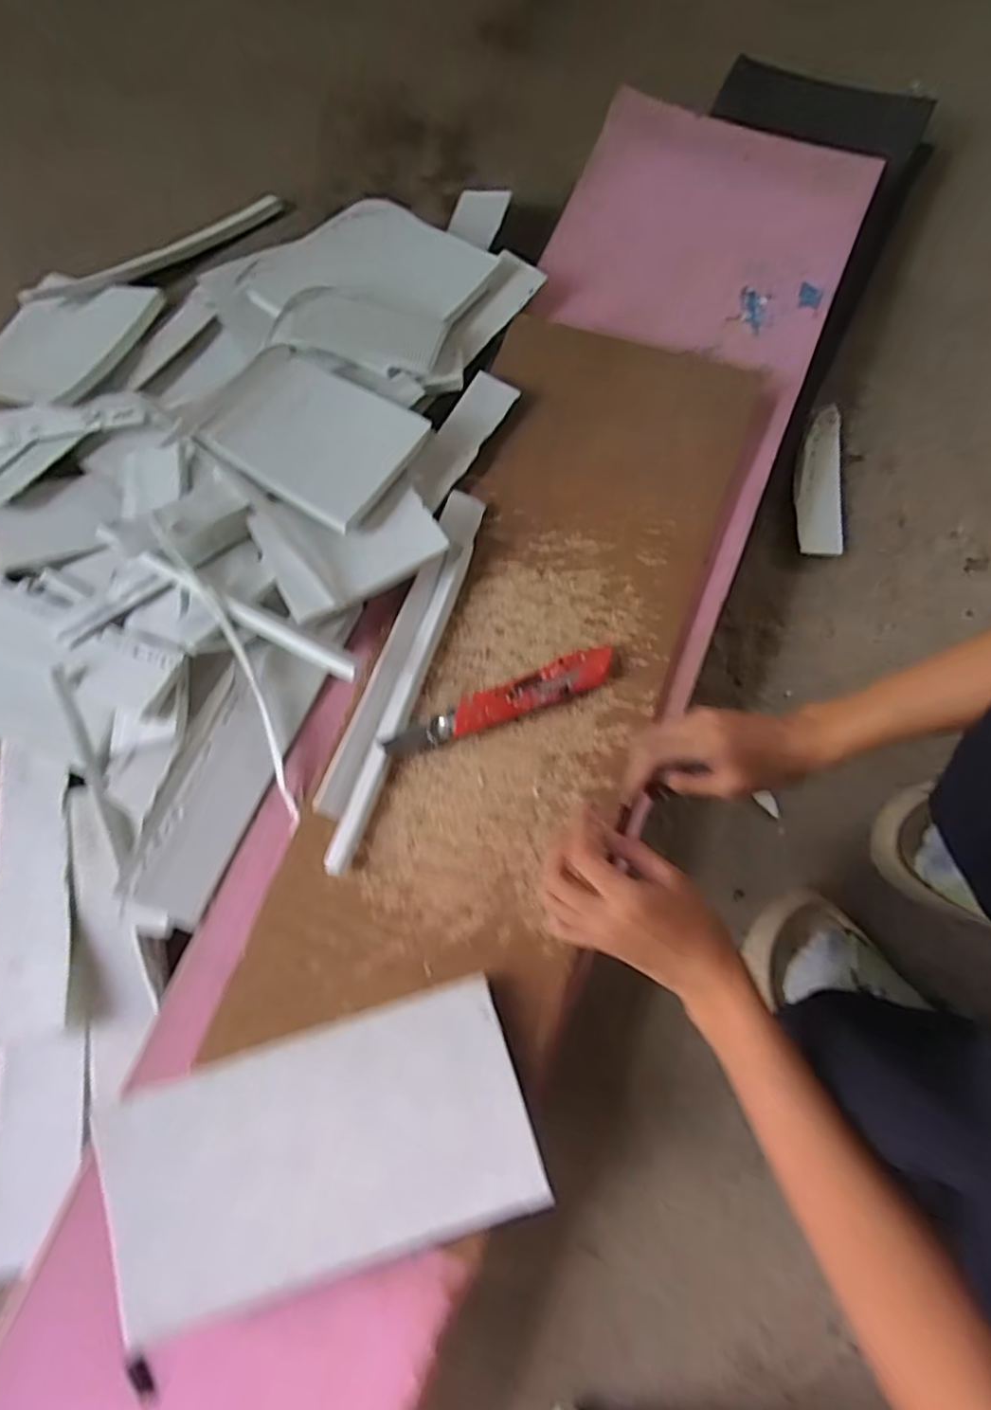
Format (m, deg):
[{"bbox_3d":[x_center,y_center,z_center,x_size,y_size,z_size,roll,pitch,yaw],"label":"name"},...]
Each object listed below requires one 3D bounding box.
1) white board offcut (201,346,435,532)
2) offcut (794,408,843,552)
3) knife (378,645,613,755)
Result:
[{"bbox_3d":[-0.146,-0.216,0.512,0.158,0.017,0.109,33,86,8],"label":"white board offcut"},{"bbox_3d":[0.302,-0.210,0.596,0.042,0.015,0.150,7,78,3],"label":"offcut"},{"bbox_3d":[0.004,-0.002,0.487,0.184,0.020,0.030,-22,78,-4],"label":"knife"}]

